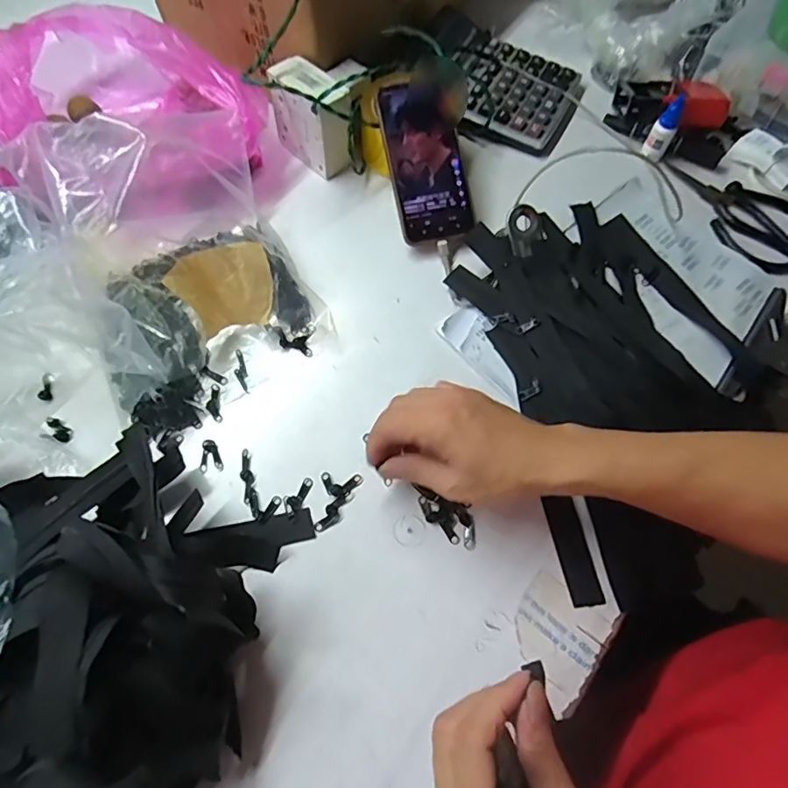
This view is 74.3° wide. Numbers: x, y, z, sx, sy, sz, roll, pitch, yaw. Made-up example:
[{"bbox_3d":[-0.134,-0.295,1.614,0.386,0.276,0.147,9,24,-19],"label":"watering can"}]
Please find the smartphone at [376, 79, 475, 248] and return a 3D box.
[{"bbox_3d":[0.032,-0.234,0.525,0.075,0.015,0.158,-12,91,0],"label":"smartphone"}]

